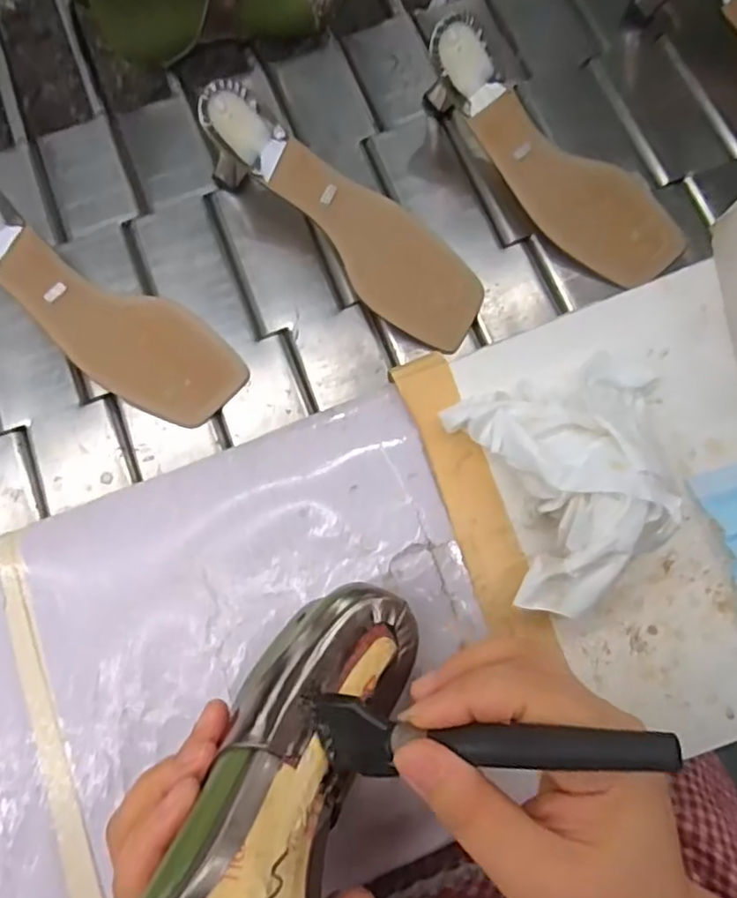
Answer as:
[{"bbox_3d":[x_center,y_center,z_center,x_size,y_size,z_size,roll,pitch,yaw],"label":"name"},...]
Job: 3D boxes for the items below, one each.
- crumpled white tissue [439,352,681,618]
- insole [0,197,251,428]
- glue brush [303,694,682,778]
[{"bbox_3d":[0.118,0.014,0.351,0.118,0.055,0.127,-19,75,-2],"label":"crumpled white tissue"},{"bbox_3d":[-0.189,-0.098,0.434,0.222,0.028,0.072,36,79,-13],"label":"insole"},{"bbox_3d":[0.036,0.106,0.231,0.138,0.023,0.032,-17,71,39],"label":"glue brush"}]

